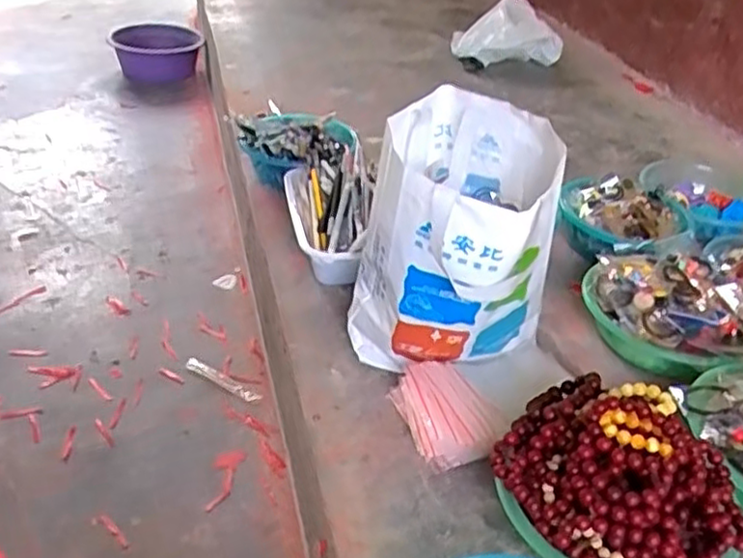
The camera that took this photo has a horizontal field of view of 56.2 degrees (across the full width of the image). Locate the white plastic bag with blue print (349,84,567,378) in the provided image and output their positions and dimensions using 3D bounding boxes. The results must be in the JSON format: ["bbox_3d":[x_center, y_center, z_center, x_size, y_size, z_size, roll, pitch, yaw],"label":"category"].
[{"bbox_3d":[0.101,-0.027,0.850,0.224,0.315,0.229,15,37,11],"label":"white plastic bag with blue print"}]

